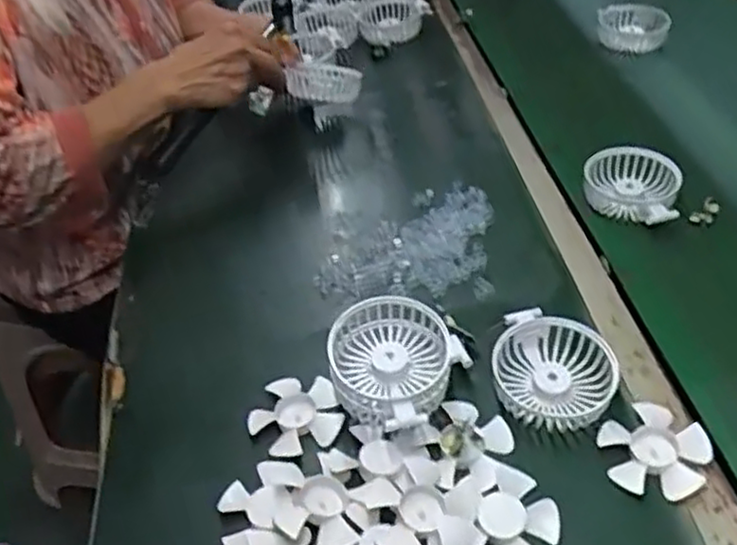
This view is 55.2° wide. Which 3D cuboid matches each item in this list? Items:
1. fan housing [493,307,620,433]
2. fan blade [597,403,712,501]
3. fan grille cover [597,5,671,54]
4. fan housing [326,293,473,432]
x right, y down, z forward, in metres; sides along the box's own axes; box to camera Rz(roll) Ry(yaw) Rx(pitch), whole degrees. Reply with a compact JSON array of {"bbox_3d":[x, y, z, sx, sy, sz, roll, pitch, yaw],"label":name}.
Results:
[{"bbox_3d":[0.138,0.076,0.528,0.086,0.034,0.086,-2,43,2],"label":"fan housing"},{"bbox_3d":[0.197,0.124,0.484,0.069,0.013,0.066,-2,43,2],"label":"fan blade"},{"bbox_3d":[0.364,-0.338,0.973,0.090,0.042,0.090,9,45,15],"label":"fan grille cover"},{"bbox_3d":[0.015,0.070,0.529,0.091,0.054,0.093,-2,43,2],"label":"fan housing"}]

